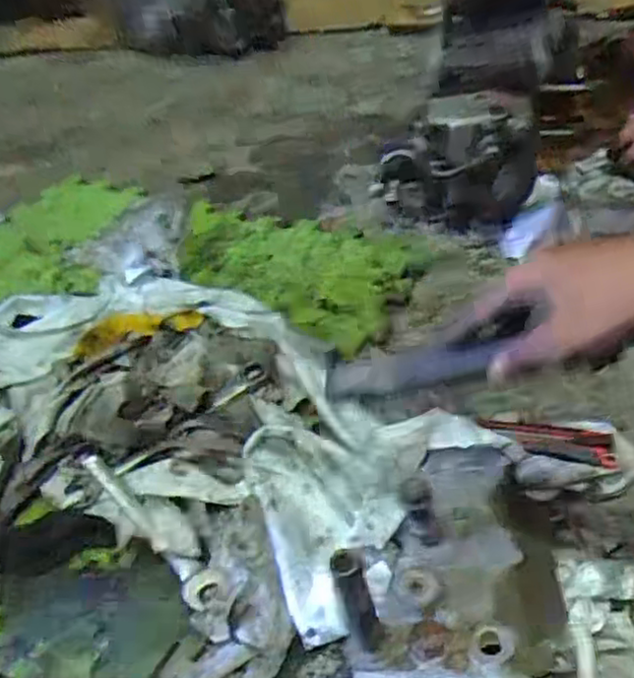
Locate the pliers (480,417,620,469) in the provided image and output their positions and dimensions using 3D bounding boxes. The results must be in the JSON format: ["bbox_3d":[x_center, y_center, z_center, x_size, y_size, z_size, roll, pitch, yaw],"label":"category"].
[{"bbox_3d":[0.201,0.093,0.594,0.111,0.023,0.042,4,45,11],"label":"pliers"}]

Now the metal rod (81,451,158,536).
[{"bbox_3d":[-0.173,0.135,0.588,0.015,0.013,0.109,-35,50,-26],"label":"metal rod"}]

